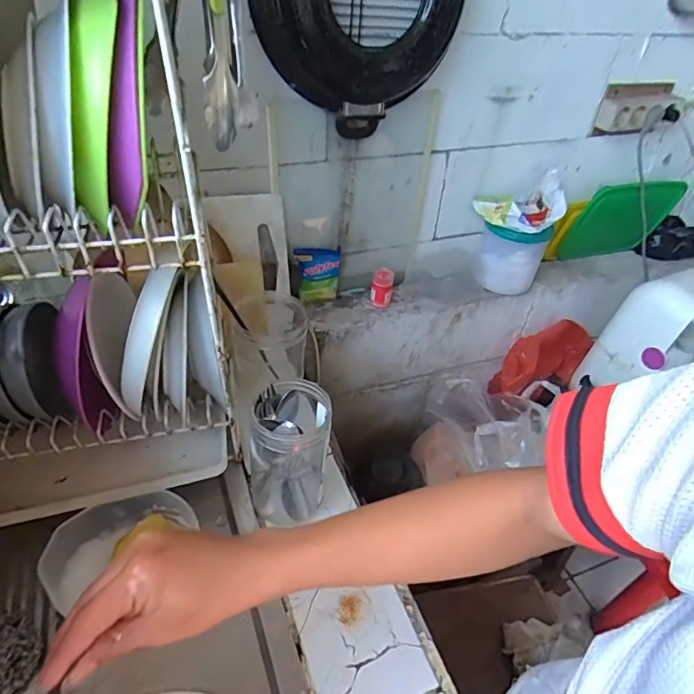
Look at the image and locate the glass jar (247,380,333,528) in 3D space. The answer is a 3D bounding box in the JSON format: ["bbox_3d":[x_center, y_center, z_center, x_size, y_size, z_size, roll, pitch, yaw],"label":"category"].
[{"bbox_3d":[-0.068,0.126,0.552,0.082,0.165,0.083,4,39,-3],"label":"glass jar"}]

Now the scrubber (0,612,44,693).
[{"bbox_3d":[-0.327,0.293,0.450,0.059,0.050,0.072,-28,50,-35],"label":"scrubber"}]

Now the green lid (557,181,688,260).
[{"bbox_3d":[0.639,-0.295,1.117,0.280,0.207,0.014,-9,57,-20],"label":"green lid"}]

